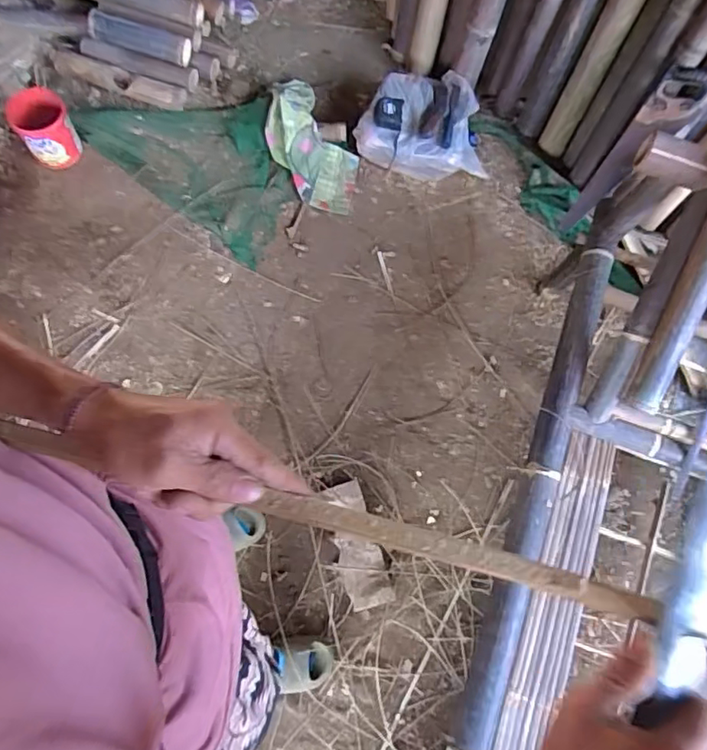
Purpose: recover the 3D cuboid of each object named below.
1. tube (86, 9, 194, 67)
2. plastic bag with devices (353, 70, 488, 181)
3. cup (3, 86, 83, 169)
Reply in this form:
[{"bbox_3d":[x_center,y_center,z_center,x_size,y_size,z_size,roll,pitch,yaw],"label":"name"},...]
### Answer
[{"bbox_3d":[-0.597,-0.947,1.586,0.290,0.075,0.083,13,74,-12],"label":"tube"},{"bbox_3d":[0.209,-0.736,1.659,0.382,0.158,0.286,8,73,-3],"label":"plastic bag with devices"},{"bbox_3d":[-0.814,-0.651,1.519,0.140,0.152,0.152,1,73,-5],"label":"cup"}]

